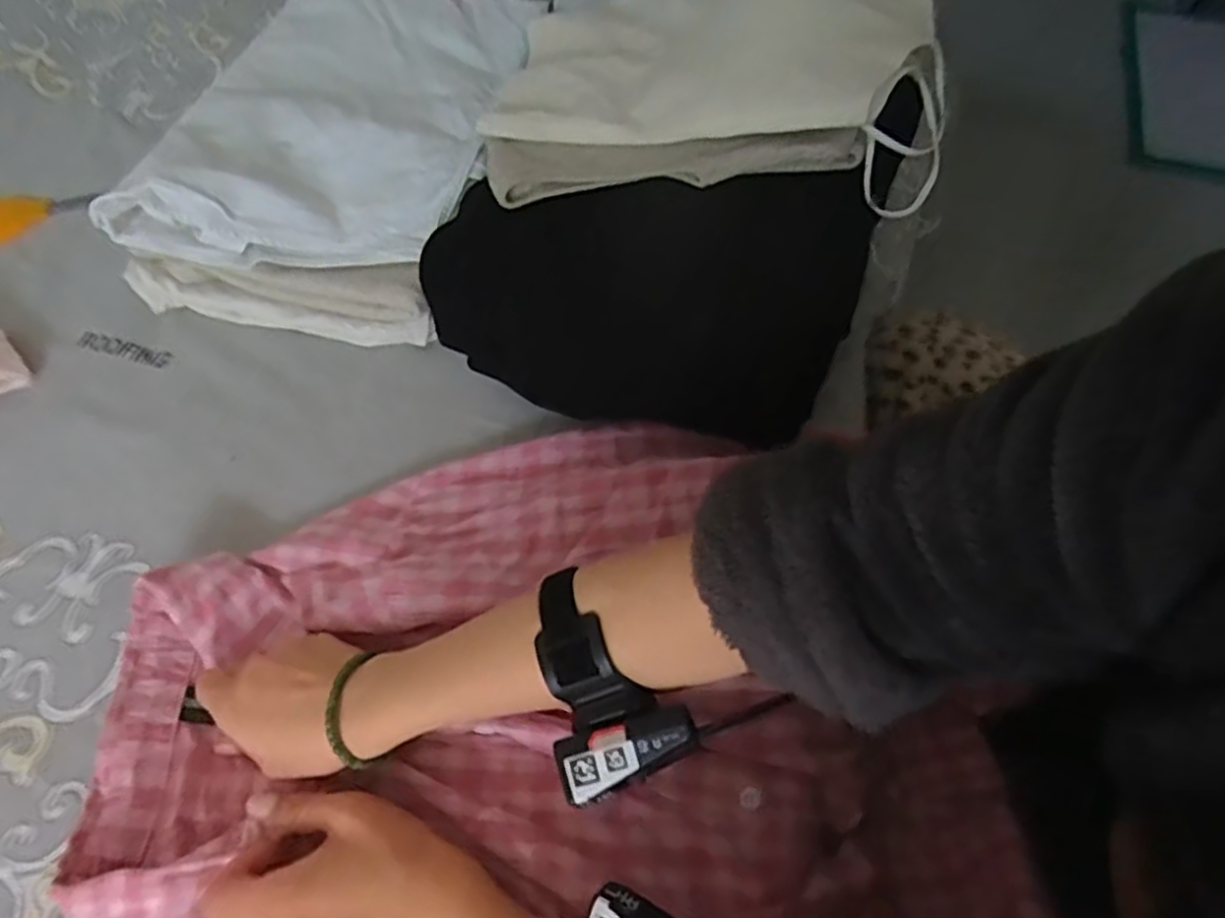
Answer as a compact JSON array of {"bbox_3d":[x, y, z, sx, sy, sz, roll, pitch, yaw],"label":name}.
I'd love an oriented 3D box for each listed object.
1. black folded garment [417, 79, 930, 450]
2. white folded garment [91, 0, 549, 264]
[{"bbox_3d":[0.022,-0.117,0.483,0.306,0.209,0.056,1,22,-1],"label":"black folded garment"},{"bbox_3d":[-0.229,-0.311,0.617,0.258,0.047,0.362,14,63,8],"label":"white folded garment"}]

